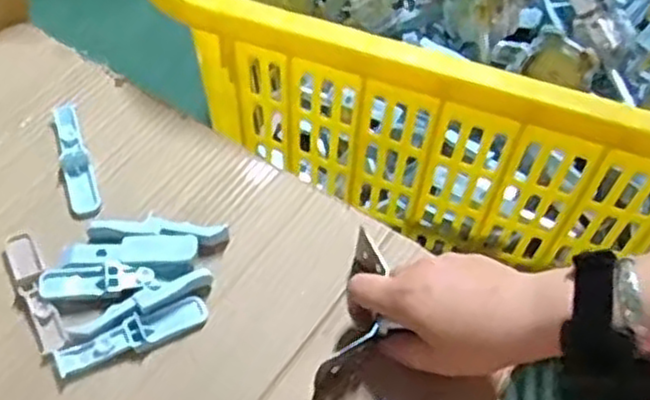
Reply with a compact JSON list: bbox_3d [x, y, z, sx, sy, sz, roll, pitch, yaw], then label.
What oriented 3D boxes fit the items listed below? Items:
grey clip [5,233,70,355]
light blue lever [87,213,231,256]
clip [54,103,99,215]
[{"bbox_3d":[-0.197,0.061,0.503,0.022,0.015,0.095,-21,59,-18],"label":"grey clip"},{"bbox_3d":[-0.119,0.025,0.530,0.098,0.021,0.021,0,55,-4],"label":"light blue lever"},{"bbox_3d":[-0.191,-0.031,0.571,0.020,0.019,0.101,-15,58,-14],"label":"clip"}]

